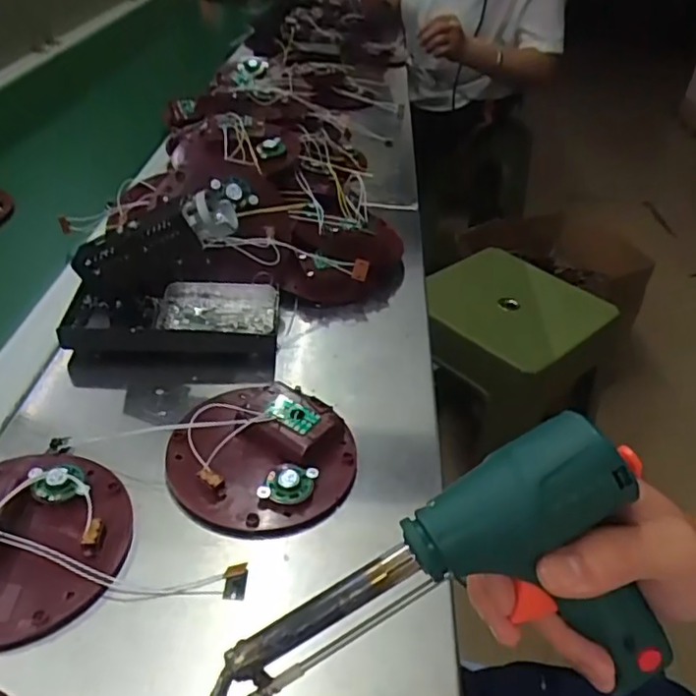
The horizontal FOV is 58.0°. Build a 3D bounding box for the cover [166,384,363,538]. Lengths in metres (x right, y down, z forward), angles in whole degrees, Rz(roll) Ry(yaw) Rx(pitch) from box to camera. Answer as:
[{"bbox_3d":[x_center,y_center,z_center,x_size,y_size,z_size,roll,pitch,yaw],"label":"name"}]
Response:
[{"bbox_3d":[-0.054,0.065,0.404,0.108,0.030,0.112,4,38,-3],"label":"cover"}]

